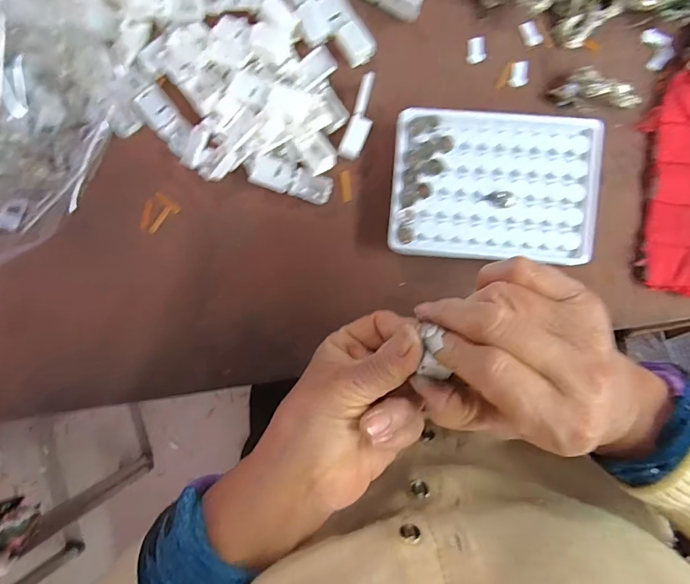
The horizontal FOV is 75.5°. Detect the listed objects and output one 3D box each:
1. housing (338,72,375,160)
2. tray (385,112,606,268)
[{"bbox_3d":[0.012,-0.123,0.316,0.015,0.013,0.058,20,91,3],"label":"housing"},{"bbox_3d":[0.100,-0.072,0.305,0.132,0.023,0.097,4,90,3],"label":"tray"}]

